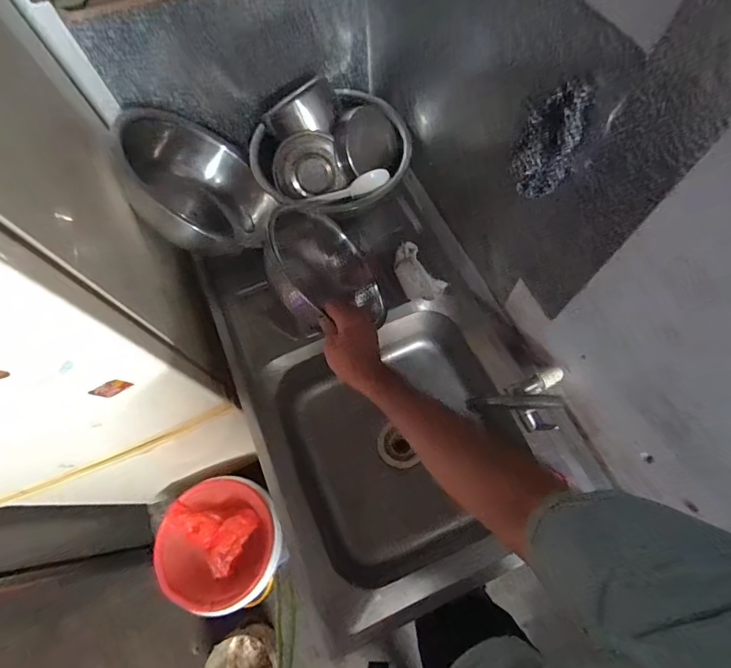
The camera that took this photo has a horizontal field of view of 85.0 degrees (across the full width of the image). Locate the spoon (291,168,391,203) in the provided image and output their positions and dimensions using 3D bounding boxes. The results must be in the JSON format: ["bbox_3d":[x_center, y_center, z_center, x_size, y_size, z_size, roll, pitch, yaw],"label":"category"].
[{"bbox_3d":[-0.048,-0.299,0.832,0.197,0.021,0.036,-15,67,13],"label":"spoon"}]

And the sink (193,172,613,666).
[{"bbox_3d":[0.025,0.085,0.830,0.546,0.223,0.740,-23,69,-7],"label":"sink"}]

